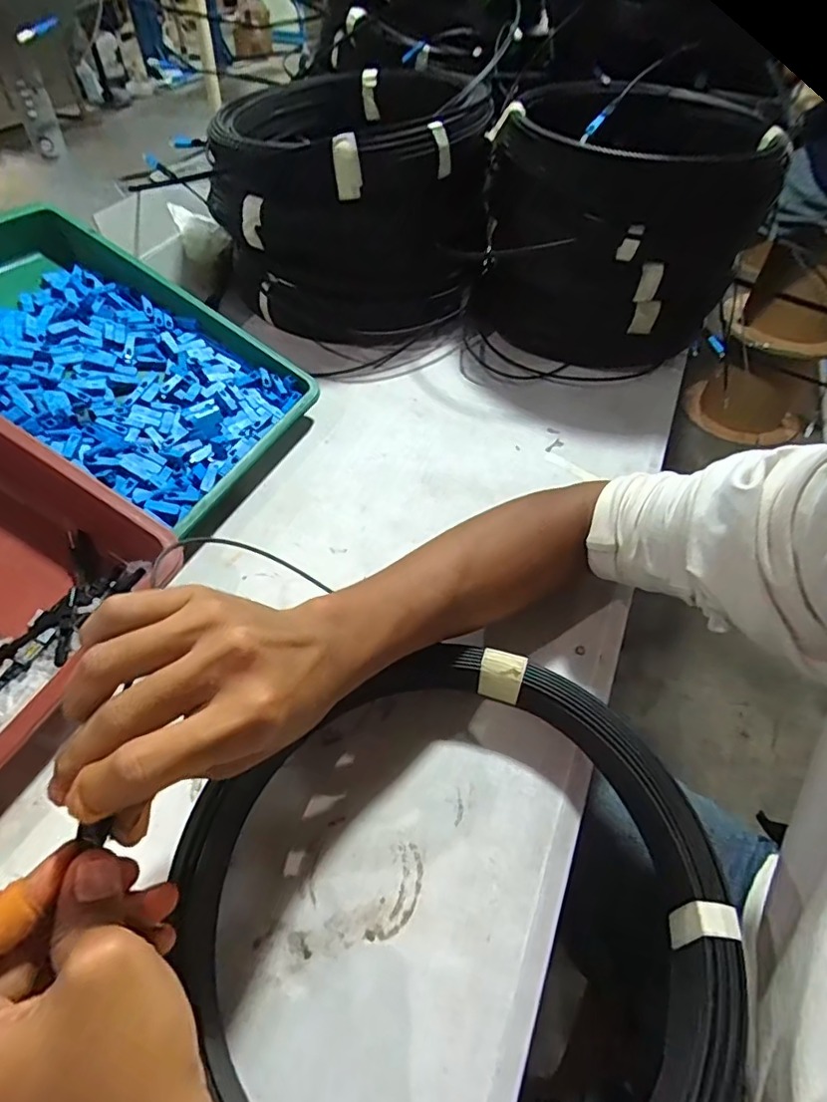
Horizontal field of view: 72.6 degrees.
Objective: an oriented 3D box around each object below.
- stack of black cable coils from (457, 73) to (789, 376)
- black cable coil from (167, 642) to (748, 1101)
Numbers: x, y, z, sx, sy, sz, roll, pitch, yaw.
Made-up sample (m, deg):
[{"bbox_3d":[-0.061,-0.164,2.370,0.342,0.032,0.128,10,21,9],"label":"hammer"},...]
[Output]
[{"bbox_3d":[0.218,-0.354,0.631,0.278,0.216,0.289,19,51,14],"label":"stack of black cable coils"},{"bbox_3d":[0.022,0.167,0.278,0.252,0.050,0.244,2,49,-2],"label":"black cable coil"}]

